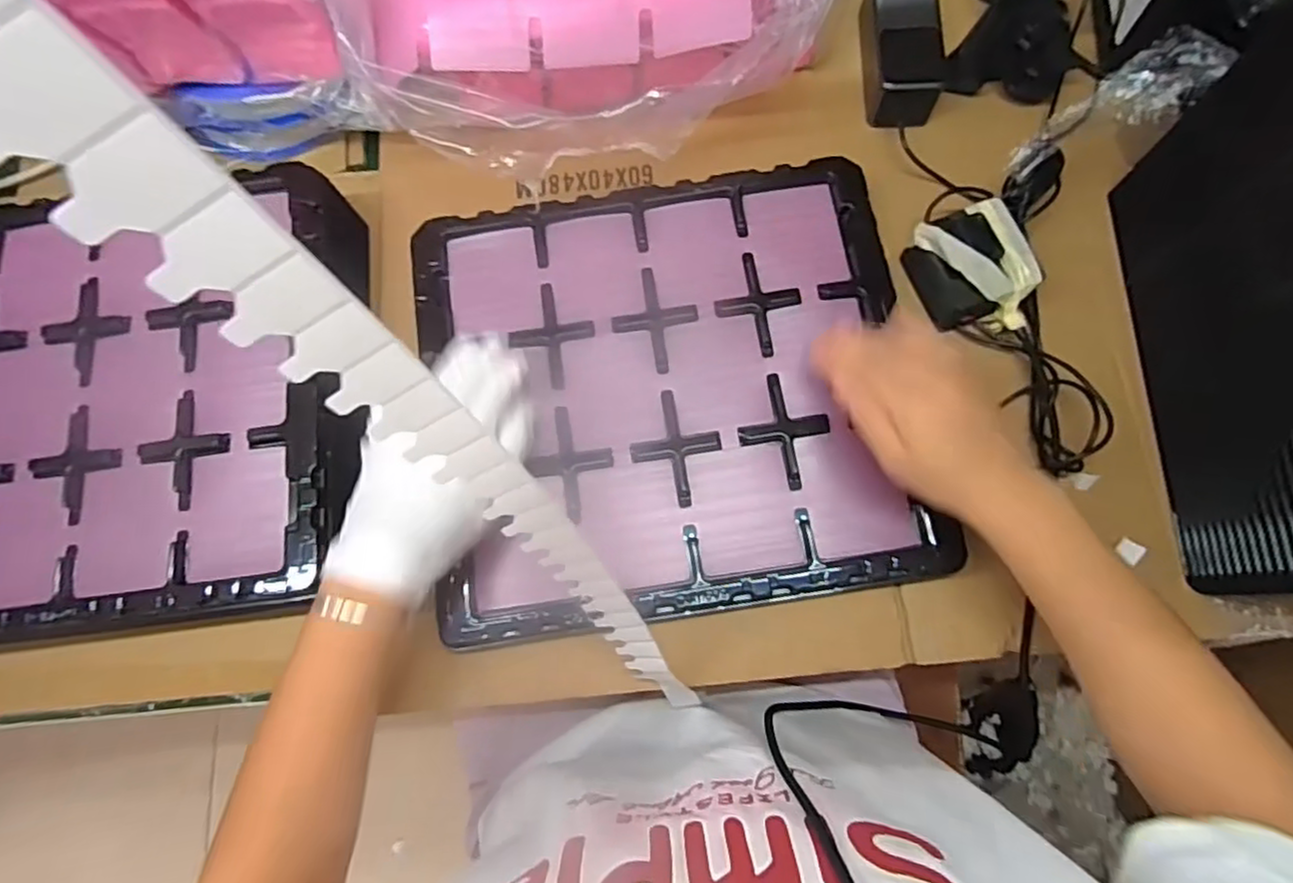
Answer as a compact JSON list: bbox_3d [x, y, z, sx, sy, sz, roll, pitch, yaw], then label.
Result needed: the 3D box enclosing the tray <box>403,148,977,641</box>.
[{"bbox_3d":[0.016,-0.042,0.495,0.356,0.037,0.330,-8,75,-3],"label":"tray"}]

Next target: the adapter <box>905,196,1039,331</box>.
[{"bbox_3d":[0.256,-0.129,0.500,0.074,0.052,0.097,-20,76,-2],"label":"adapter"}]

